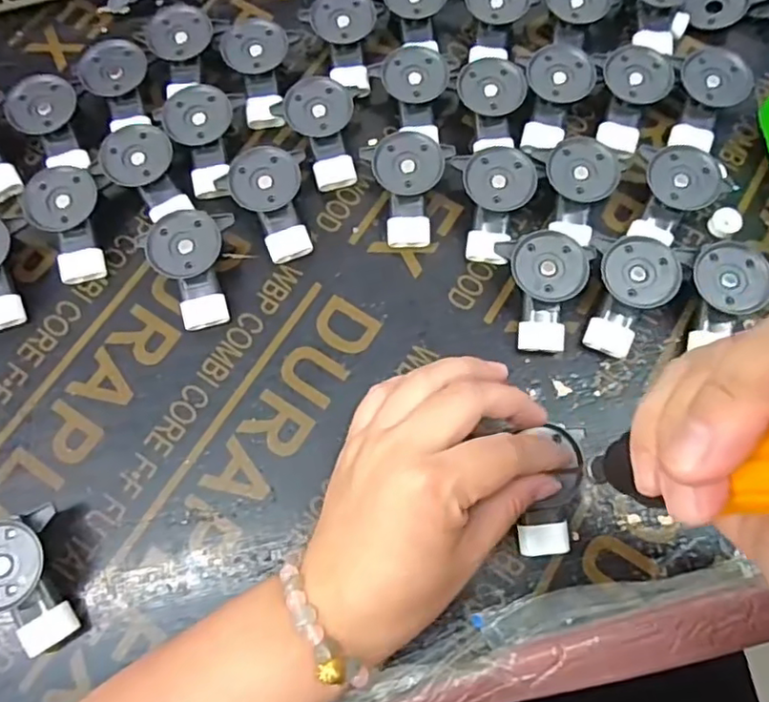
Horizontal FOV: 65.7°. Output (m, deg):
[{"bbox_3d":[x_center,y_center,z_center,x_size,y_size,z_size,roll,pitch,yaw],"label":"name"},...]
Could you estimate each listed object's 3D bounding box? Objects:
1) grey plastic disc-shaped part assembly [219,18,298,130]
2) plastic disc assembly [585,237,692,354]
[{"bbox_3d":[-0.082,-0.187,0.402,0.046,0.030,0.064,-5,72,-1],"label":"grey plastic disc-shaped part assembly"},{"bbox_3d":[0.143,-0.033,0.348,0.047,0.029,0.069,20,73,7],"label":"plastic disc assembly"}]

